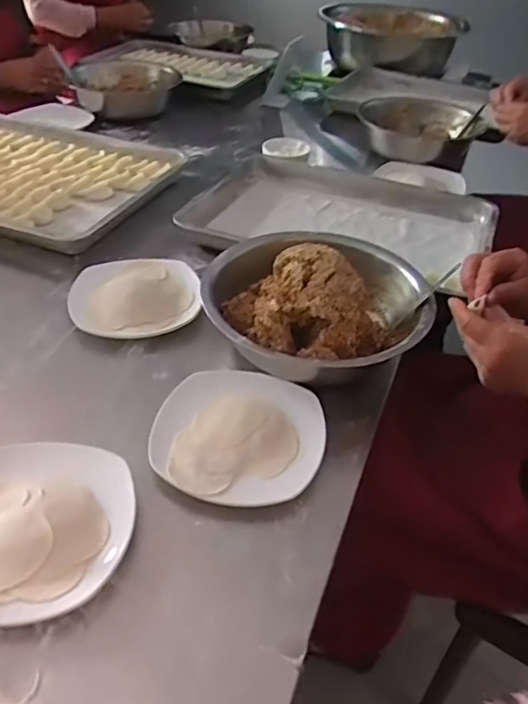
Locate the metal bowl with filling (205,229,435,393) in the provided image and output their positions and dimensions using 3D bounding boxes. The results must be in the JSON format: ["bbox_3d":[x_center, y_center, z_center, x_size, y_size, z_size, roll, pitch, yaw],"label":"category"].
[{"bbox_3d":[0.071,-0.066,0.731,0.274,0.123,0.269,3,40,-2],"label":"metal bowl with filling"}]

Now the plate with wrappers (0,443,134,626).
[{"bbox_3d":[-0.213,0.152,0.511,0.173,0.034,0.171,5,42,-2],"label":"plate with wrappers"}]

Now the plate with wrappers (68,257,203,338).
[{"bbox_3d":[-0.183,-0.086,0.790,0.178,0.035,0.164,5,42,-2],"label":"plate with wrappers"}]

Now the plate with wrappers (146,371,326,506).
[{"bbox_3d":[-0.028,0.090,0.614,0.179,0.028,0.171,11,42,4],"label":"plate with wrappers"}]

